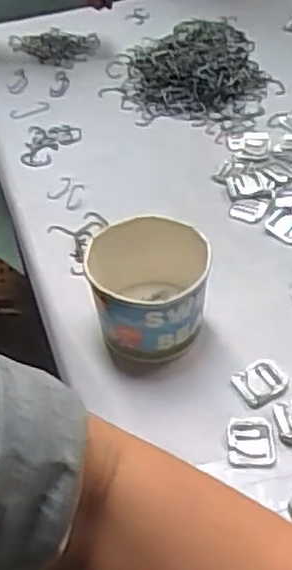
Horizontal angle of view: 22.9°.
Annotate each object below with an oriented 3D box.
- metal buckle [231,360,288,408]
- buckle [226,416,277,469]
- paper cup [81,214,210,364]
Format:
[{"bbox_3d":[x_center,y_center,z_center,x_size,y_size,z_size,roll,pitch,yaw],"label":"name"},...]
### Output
[{"bbox_3d":[0.085,0.071,0.531,0.037,0.004,0.035,-24,49,-17],"label":"metal buckle"},{"bbox_3d":[0.073,0.108,0.497,0.033,0.004,0.039,-1,47,3],"label":"buckle"},{"bbox_3d":[0.001,0.007,0.552,0.089,0.075,0.086,-2,47,2],"label":"paper cup"}]

